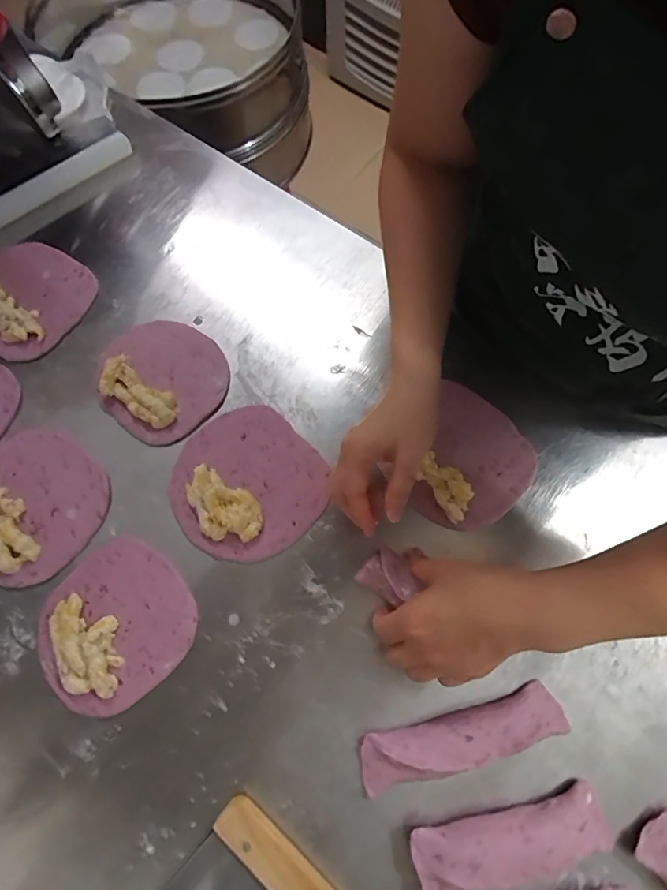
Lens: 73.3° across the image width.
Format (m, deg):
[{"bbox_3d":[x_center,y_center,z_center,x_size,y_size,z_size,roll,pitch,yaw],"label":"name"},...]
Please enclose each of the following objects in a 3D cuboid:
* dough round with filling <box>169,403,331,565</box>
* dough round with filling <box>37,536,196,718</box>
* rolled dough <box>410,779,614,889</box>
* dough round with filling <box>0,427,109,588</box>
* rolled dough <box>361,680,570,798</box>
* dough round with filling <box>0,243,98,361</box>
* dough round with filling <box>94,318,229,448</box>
[{"bbox_3d":[-0.087,0.035,0.440,0.147,0.021,0.142,0,71,-1],"label":"dough round with filling"},{"bbox_3d":[-0.197,0.158,0.395,0.127,0.025,0.130,0,71,-1],"label":"dough round with filling"},{"bbox_3d":[0.138,0.305,0.346,0.152,0.030,0.042,-12,71,-5],"label":"rolled dough"},{"bbox_3d":[-0.295,0.053,0.433,0.141,0.019,0.130,0,71,-1],"label":"dough round with filling"},{"bbox_3d":[0.108,0.239,0.367,0.172,0.031,0.038,-15,71,-6],"label":"rolled dough"},{"bbox_3d":[-0.352,-0.171,0.510,0.134,0.023,0.132,0,71,-1],"label":"dough round with filling"},{"bbox_3d":[-0.187,-0.076,0.475,0.136,0.023,0.126,0,71,-1],"label":"dough round with filling"}]

